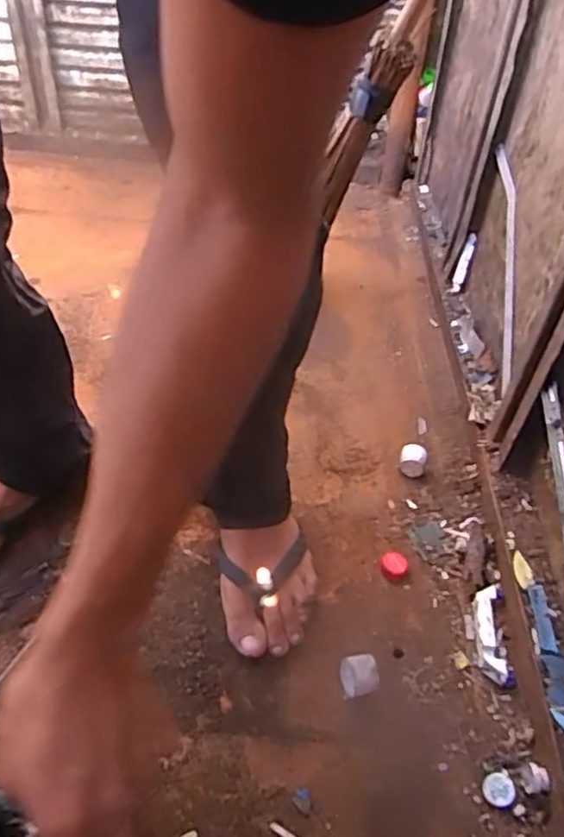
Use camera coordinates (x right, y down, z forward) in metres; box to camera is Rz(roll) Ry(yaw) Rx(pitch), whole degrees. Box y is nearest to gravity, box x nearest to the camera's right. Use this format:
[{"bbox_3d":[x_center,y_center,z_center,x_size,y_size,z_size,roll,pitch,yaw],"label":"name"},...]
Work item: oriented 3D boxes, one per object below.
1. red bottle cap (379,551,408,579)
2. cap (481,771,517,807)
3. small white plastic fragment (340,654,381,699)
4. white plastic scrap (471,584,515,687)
[{"bbox_3d":[0.120,0.158,0.697,0.028,0.009,0.026,2,43,-2],"label":"red bottle cap"},{"bbox_3d":[0.175,0.300,0.522,0.024,0.015,0.025,2,43,-2],"label":"cap"},{"bbox_3d":[0.070,0.234,0.581,0.029,0.035,0.030,-8,44,-13],"label":"small white plastic fragment"},{"bbox_3d":[0.203,0.207,0.625,0.030,0.027,0.100,7,43,4],"label":"white plastic scrap"}]

